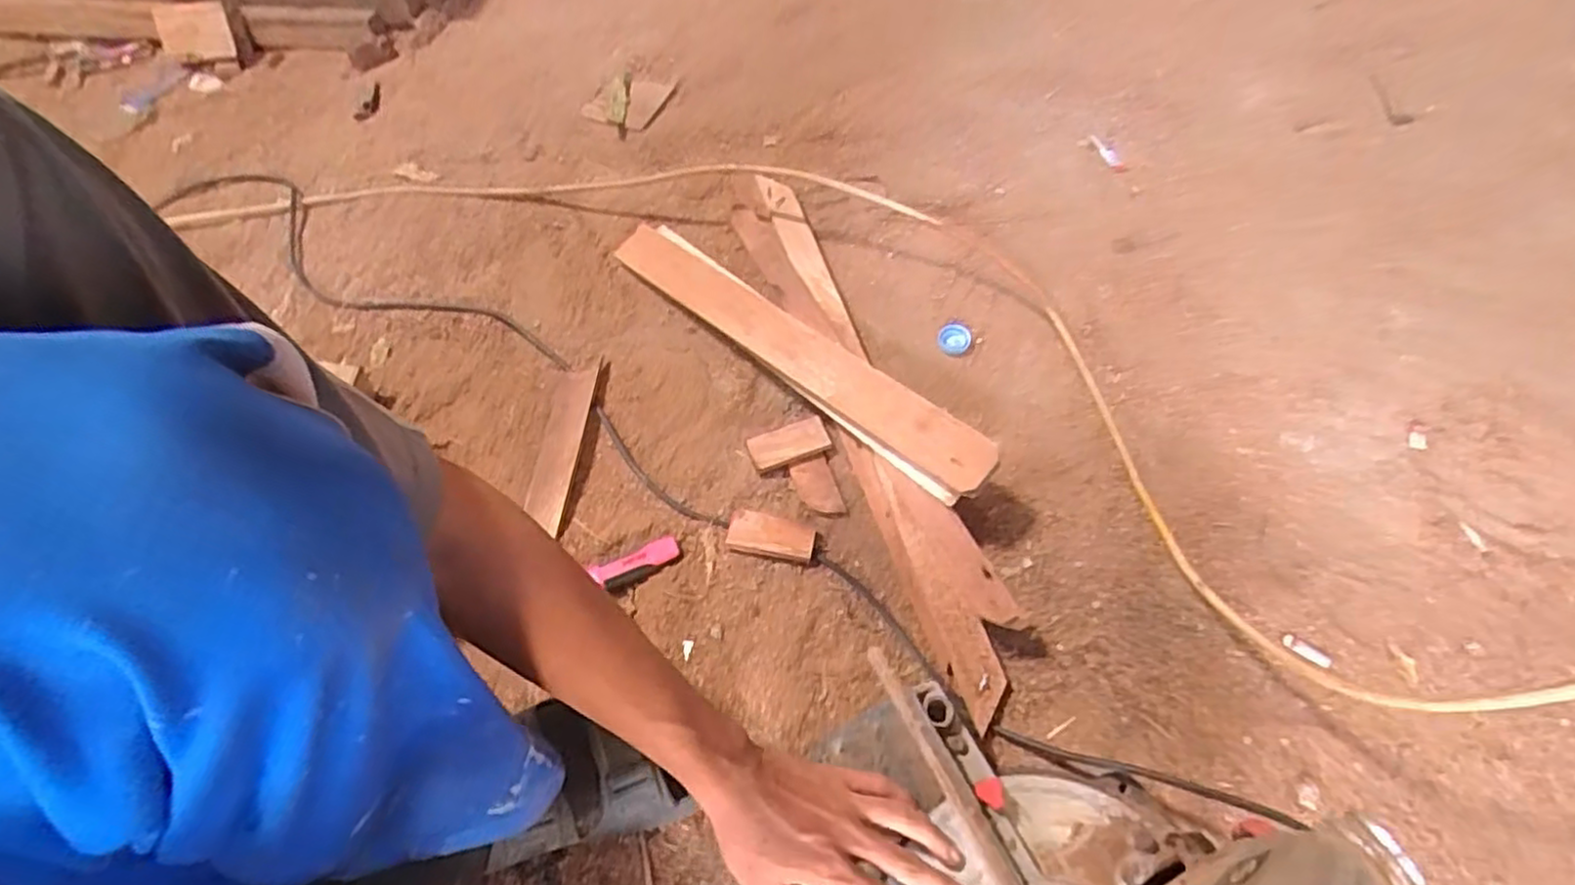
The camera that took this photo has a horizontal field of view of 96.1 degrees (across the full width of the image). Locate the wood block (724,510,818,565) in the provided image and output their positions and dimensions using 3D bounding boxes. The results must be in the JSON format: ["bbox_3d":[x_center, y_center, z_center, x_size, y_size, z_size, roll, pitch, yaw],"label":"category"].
[{"bbox_3d":[-0.015,0.086,0.642,0.078,0.014,0.038,11,60,11],"label":"wood block"}]

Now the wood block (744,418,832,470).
[{"bbox_3d":[0.001,0.002,0.691,0.076,0.020,0.039,-21,59,-9],"label":"wood block"}]

